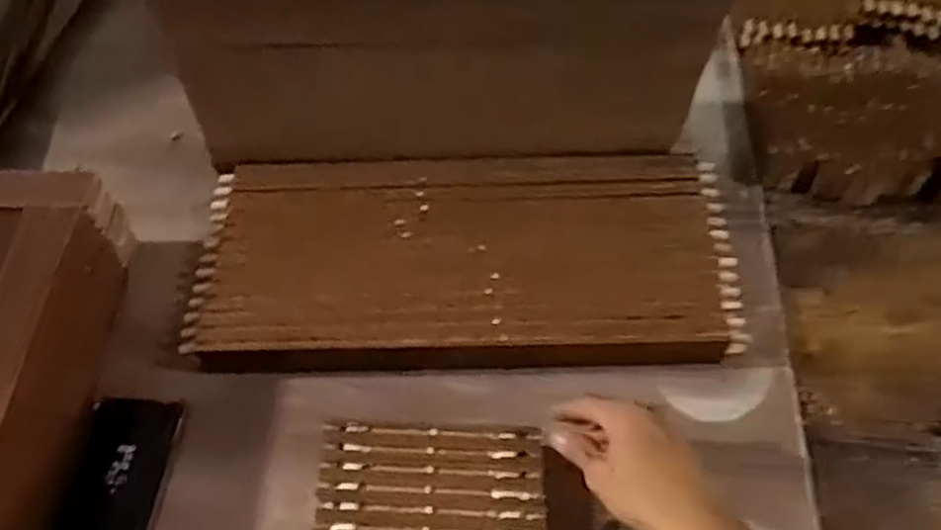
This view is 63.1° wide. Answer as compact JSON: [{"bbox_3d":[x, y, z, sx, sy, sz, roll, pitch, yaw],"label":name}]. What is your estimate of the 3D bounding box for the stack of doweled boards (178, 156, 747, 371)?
[{"bbox_3d":[-0.008,-0.006,0.715,0.479,0.054,0.207,-1,58,1],"label":"stack of doweled boards"}]

